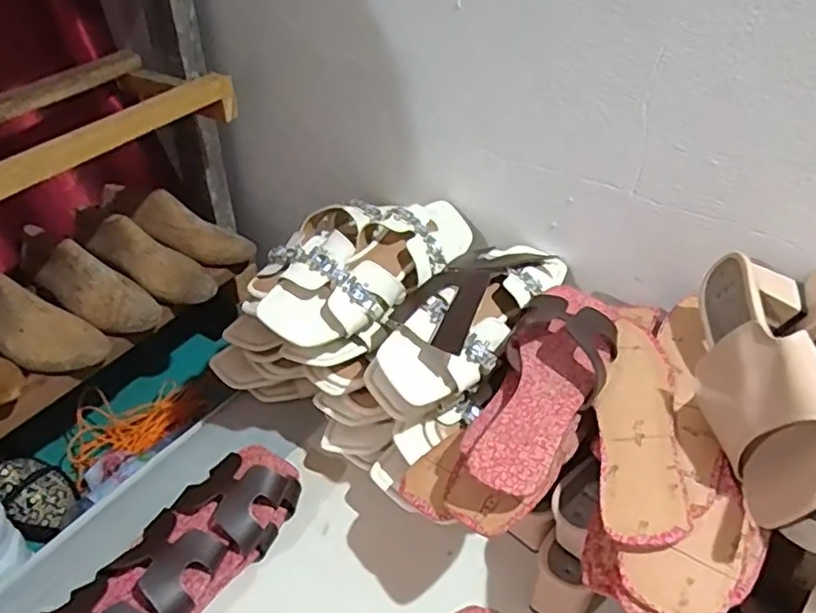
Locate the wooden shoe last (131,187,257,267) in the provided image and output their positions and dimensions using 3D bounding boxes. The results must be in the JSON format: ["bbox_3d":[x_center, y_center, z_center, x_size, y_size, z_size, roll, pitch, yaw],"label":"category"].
[{"bbox_3d":[-0.303,-0.100,0.888,0.173,0.056,0.054,26,40,-8],"label":"wooden shoe last"}]

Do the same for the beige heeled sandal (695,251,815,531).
[{"bbox_3d":[0.256,0.047,0.461,0.074,0.087,0.237,13,41,16],"label":"beige heeled sandal"}]

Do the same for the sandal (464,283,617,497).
[{"bbox_3d":[0.119,0.057,0.537,0.087,0.050,0.242,18,43,22],"label":"sandal"}]

